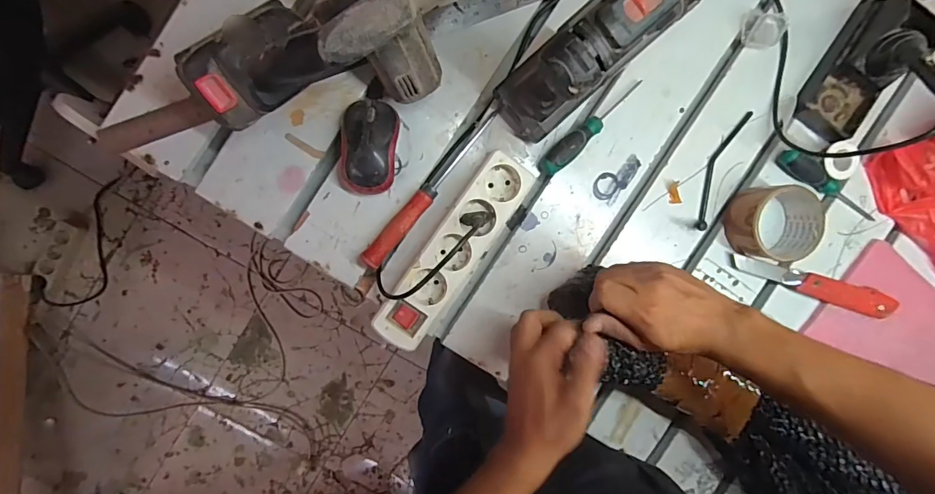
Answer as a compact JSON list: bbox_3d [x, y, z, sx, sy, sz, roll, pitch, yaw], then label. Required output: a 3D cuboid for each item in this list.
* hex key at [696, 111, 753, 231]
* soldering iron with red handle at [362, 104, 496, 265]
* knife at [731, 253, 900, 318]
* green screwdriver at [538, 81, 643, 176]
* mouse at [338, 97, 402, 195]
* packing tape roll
[{"bbox_3d":[0.297,-0.092,0.525,0.025,0.015,0.150,22,92,-7],"label":"hex key"},{"bbox_3d":[-0.036,-0.065,0.486,0.022,0.018,0.218,41,90,-7],"label":"soldering iron with red handle"},{"bbox_3d":[0.424,0.048,0.545,0.212,0.024,0.031,16,93,-7],"label":"knife"},{"bbox_3d":[0.139,-0.138,0.500,0.147,0.022,0.024,-44,97,-1],"label":"green screwdriver"},{"bbox_3d":[-0.103,-0.105,0.466,0.056,0.038,0.096,6,94,-6],"label":"mouse"},{"bbox_3d":[0.355,-0.028,0.518,0.077,0.049,0.083,0,95,-6],"label":"packing tape roll"}]

